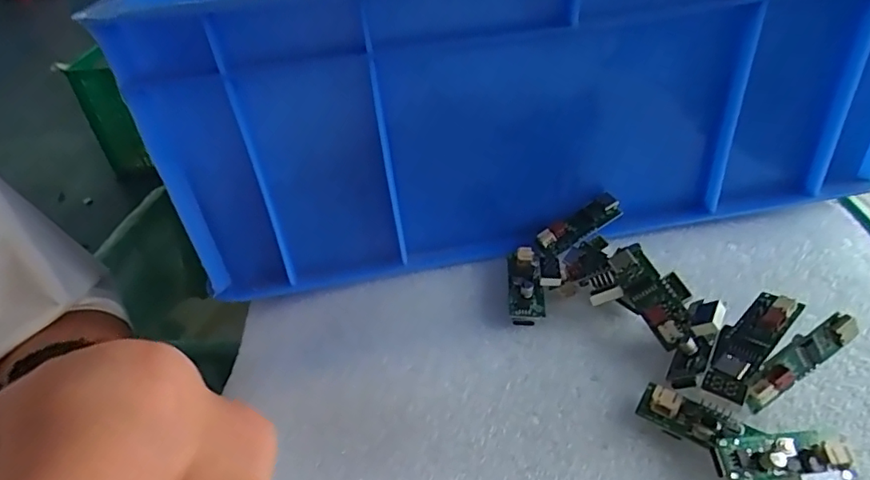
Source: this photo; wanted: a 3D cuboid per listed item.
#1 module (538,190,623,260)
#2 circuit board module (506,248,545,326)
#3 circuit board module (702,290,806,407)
[{"bbox_3d":[0.062,-0.007,0.239,0.037,0.008,0.016,-33,39,1],"label":"module"},{"bbox_3d":[0.037,0.018,0.224,0.013,0.011,0.037,-2,36,6],"label":"circuit board module"},{"bbox_3d":[0.101,0.034,0.178,0.016,0.007,0.041,29,66,39],"label":"circuit board module"}]

